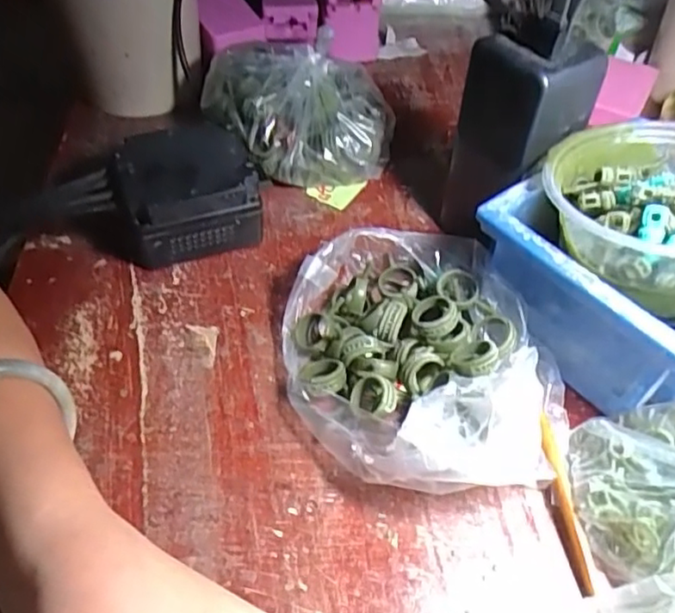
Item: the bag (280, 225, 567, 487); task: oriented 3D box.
[{"bbox_3d":[0.036,0.023,0.319,0.124,0.050,0.162,-17,52,-17],"label":"bag"}]

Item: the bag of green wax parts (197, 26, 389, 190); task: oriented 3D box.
[{"bbox_3d":[-0.023,-0.138,0.443,0.109,0.061,0.123,-32,58,-26],"label":"bag of green wax parts"}]

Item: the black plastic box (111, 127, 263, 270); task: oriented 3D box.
[{"bbox_3d":[-0.095,-0.070,0.392,0.082,0.053,0.076,-13,51,-13],"label":"black plastic box"}]

